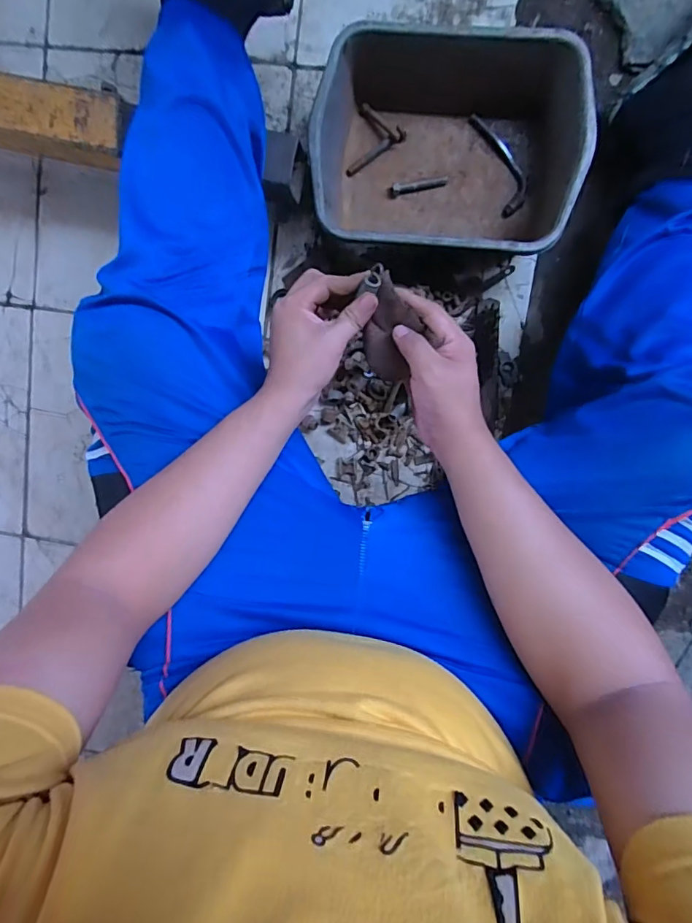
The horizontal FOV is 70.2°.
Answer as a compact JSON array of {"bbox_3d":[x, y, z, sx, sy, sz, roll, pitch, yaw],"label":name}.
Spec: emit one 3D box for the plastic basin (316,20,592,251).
[{"bbox_3d":[0.134,-0.414,0.670,0.331,0.119,0.254,7,98,5],"label":"plastic basin"}]

